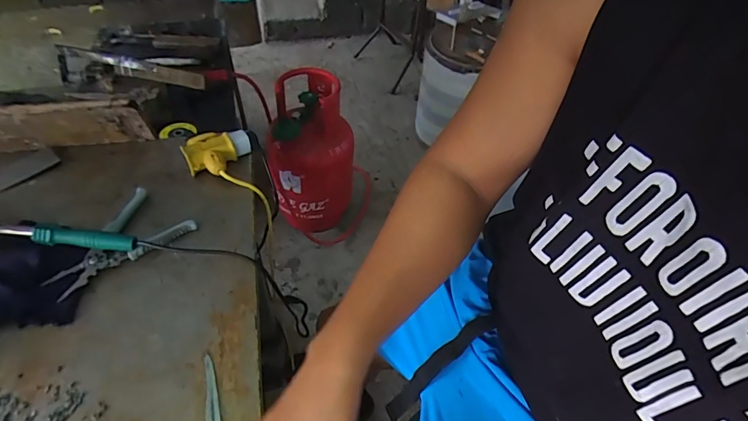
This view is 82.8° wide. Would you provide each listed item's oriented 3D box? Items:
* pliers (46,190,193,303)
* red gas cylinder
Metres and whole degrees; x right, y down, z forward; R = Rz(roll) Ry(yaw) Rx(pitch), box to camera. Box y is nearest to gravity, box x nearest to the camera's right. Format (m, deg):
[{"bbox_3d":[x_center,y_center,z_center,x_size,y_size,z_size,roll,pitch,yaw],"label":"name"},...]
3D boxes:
[{"bbox_3d":[-0.367,0.052,0.617,0.115,0.029,0.185,24,51,15],"label":"pliers"},{"bbox_3d":[-0.215,-0.187,1.477,0.276,0.520,0.250,-5,49,-9],"label":"red gas cylinder"}]

